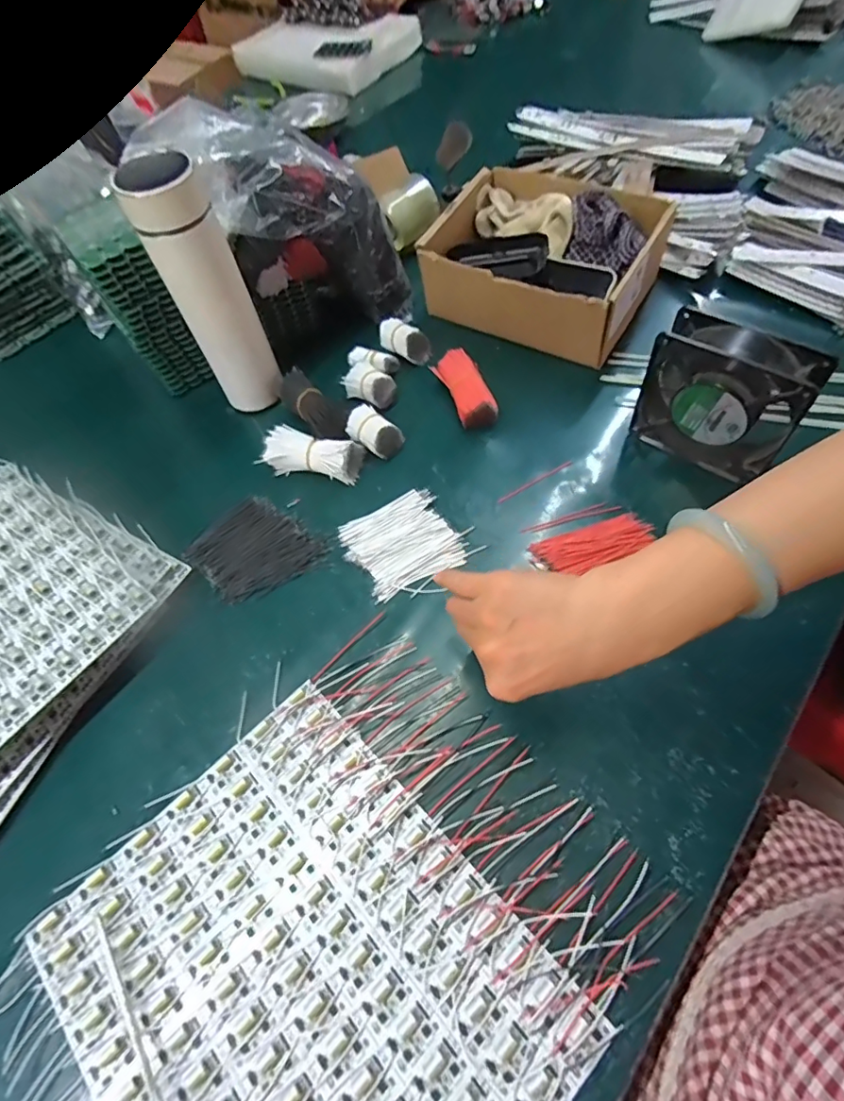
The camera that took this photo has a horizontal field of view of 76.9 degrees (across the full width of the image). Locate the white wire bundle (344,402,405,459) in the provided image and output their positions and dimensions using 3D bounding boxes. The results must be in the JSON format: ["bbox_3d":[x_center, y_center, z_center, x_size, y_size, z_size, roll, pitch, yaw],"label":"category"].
[{"bbox_3d":[-0.048,-0.118,0.529,0.057,0.030,0.032,31,67,21],"label":"white wire bundle"}]

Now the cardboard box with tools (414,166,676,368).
[{"bbox_3d":[0.130,-0.313,0.581,0.215,0.089,0.182,25,66,20],"label":"cardboard box with tools"}]

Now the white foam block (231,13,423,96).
[{"bbox_3d":[-0.172,-0.875,0.934,0.337,0.055,0.173,-5,59,3],"label":"white foam block"}]

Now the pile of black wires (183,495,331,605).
[{"bbox_3d":[-0.155,-0.001,0.490,0.095,0.009,0.105,-42,64,-18],"label":"pile of black wires"}]

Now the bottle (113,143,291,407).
[{"bbox_3d":[-0.188,-0.226,0.487,0.066,0.222,0.060,-23,60,-8],"label":"bottle"}]

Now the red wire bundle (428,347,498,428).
[{"bbox_3d":[0.045,-0.166,0.545,0.040,0.024,0.092,-23,60,-8],"label":"red wire bundle"}]

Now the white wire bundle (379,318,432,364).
[{"bbox_3d":[-0.019,-0.231,0.582,0.061,0.031,0.024,24,65,18],"label":"white wire bundle"}]

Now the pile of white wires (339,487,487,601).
[{"bbox_3d":[-0.015,-0.009,0.478,0.100,0.010,0.085,-26,66,-10],"label":"pile of white wires"}]

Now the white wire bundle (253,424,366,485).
[{"bbox_3d":[-0.108,-0.095,0.522,0.096,0.030,0.039,7,61,9],"label":"white wire bundle"}]

